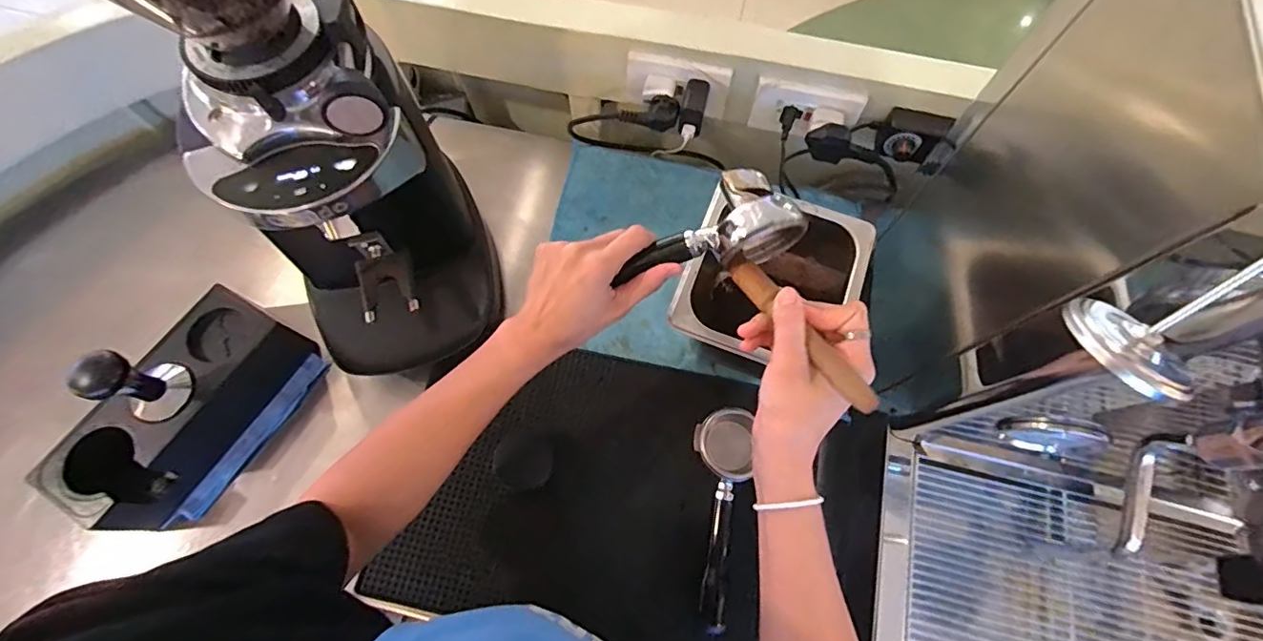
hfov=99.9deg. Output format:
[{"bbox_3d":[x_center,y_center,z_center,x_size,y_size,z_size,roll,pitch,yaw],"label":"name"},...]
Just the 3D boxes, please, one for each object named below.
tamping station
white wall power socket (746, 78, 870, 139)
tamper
[{"bbox_3d":[-0.457,0.089,0.540,0.114,0.130,0.235,30,73,10],"label":"tamping station"},{"bbox_3d":[0.199,-0.240,0.609,0.119,0.061,0.017,12,45,7],"label":"white wall power socket"},{"bbox_3d":[-0.462,0.059,0.493,0.052,0.077,0.057,0,70,0],"label":"tamper"}]

